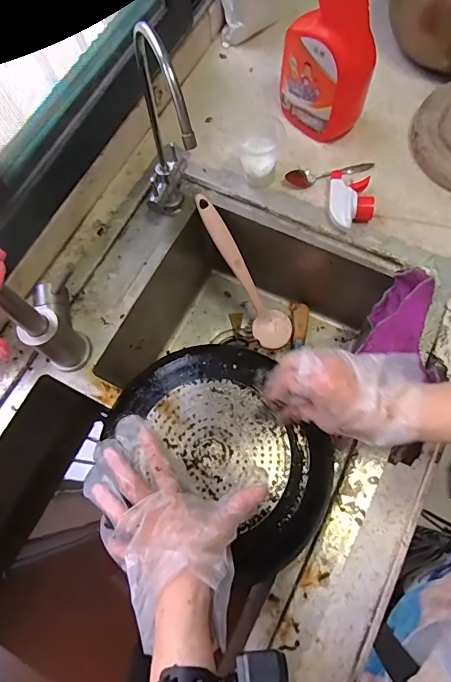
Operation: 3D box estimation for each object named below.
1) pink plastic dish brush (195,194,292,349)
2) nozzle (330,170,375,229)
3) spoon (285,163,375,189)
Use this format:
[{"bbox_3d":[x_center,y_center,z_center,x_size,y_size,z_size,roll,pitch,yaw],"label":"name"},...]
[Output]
[{"bbox_3d":[0.029,-0.102,0.668,0.058,0.027,0.264,-36,113,-11],"label":"pink plastic dish brush"},{"bbox_3d":[0.173,-0.194,0.595,0.056,0.030,0.092,1,69,3],"label":"nozzle"},{"bbox_3d":[0.151,-0.245,0.619,0.130,0.021,0.026,-15,69,-3],"label":"spoon"}]

